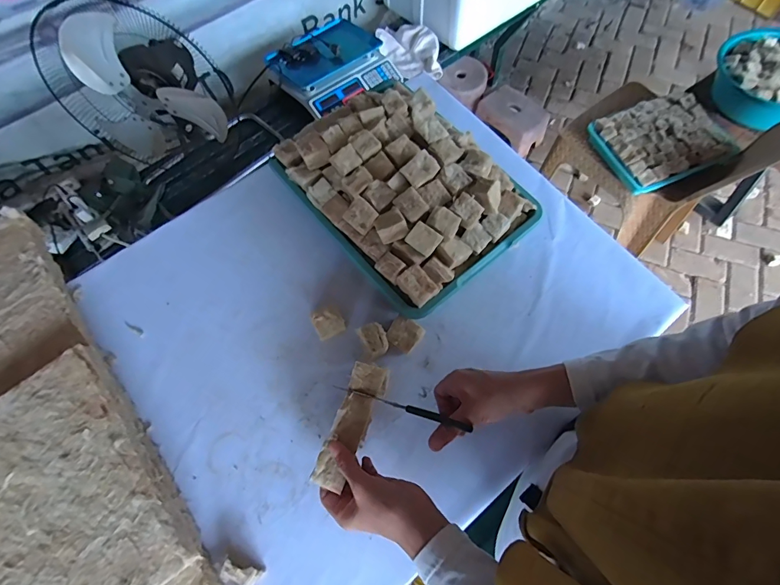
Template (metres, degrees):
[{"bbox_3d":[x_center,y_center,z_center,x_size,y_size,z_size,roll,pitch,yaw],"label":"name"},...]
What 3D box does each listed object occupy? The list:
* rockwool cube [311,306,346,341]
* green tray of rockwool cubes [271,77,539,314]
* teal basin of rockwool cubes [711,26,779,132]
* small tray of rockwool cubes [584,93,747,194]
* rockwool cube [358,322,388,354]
[{"bbox_3d":[-0.084,0.043,0.539,0.039,0.029,0.039,-27,67,-9],"label":"rockwool cube"},{"bbox_3d":[0.019,-0.164,0.569,0.260,0.079,0.333,-39,70,-14],"label":"green tray of rockwool cubes"},{"bbox_3d":[1.146,-0.649,1.174,0.395,0.114,0.322,-32,68,-11],"label":"teal basin of rockwool cubes"},{"bbox_3d":[0.793,-0.440,1.135,0.338,0.073,0.261,-21,66,-7],"label":"small tray of rockwool cubes"},{"bbox_3d":[-0.019,0.064,0.523,0.031,0.032,0.041,-29,67,-10],"label":"rockwool cube"}]

